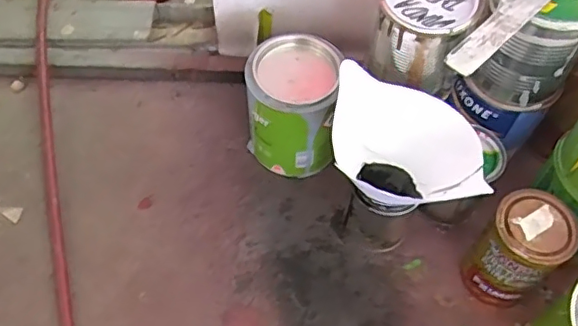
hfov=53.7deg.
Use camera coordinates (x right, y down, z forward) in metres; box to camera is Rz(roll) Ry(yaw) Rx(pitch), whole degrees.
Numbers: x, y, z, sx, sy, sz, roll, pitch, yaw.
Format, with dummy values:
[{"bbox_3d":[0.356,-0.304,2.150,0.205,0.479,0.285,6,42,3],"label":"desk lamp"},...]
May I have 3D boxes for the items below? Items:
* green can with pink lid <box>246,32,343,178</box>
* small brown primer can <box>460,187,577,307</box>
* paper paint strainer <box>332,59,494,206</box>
[{"bbox_3d":[0.001,-0.062,0.658,0.099,0.146,0.096,1,58,-2],"label":"green can with pink lid"},{"bbox_3d":[0.224,0.093,0.576,0.072,0.132,0.072,1,58,-2],"label":"small brown primer can"},{"bbox_3d":[0.111,-0.008,0.563,0.144,0.098,0.116,11,59,6],"label":"paper paint strainer"}]

